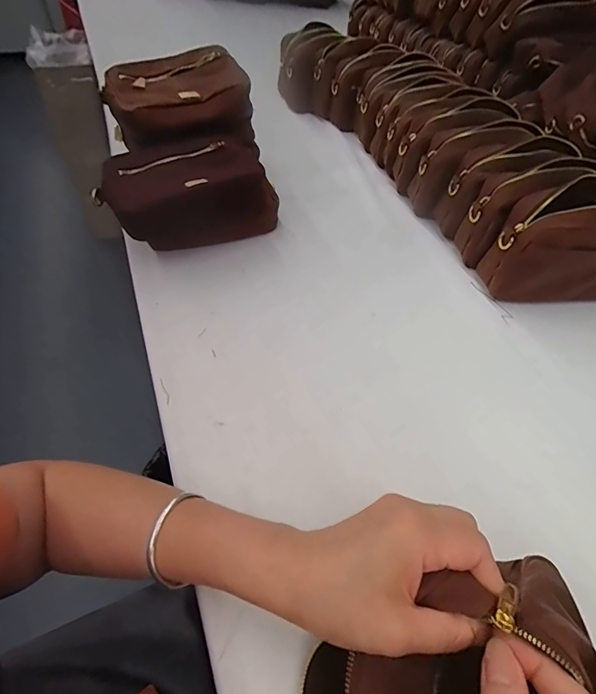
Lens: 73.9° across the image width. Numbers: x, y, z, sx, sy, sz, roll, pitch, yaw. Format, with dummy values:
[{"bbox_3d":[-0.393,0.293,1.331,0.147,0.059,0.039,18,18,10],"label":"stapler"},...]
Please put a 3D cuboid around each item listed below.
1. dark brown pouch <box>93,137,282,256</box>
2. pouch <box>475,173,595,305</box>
[{"bbox_3d":[-0.144,-0.203,0.538,0.206,0.096,0.106,-26,56,-24],"label":"dark brown pouch"},{"bbox_3d":[0.335,-0.126,0.484,0.182,0.133,0.073,-3,50,-7],"label":"pouch"}]

